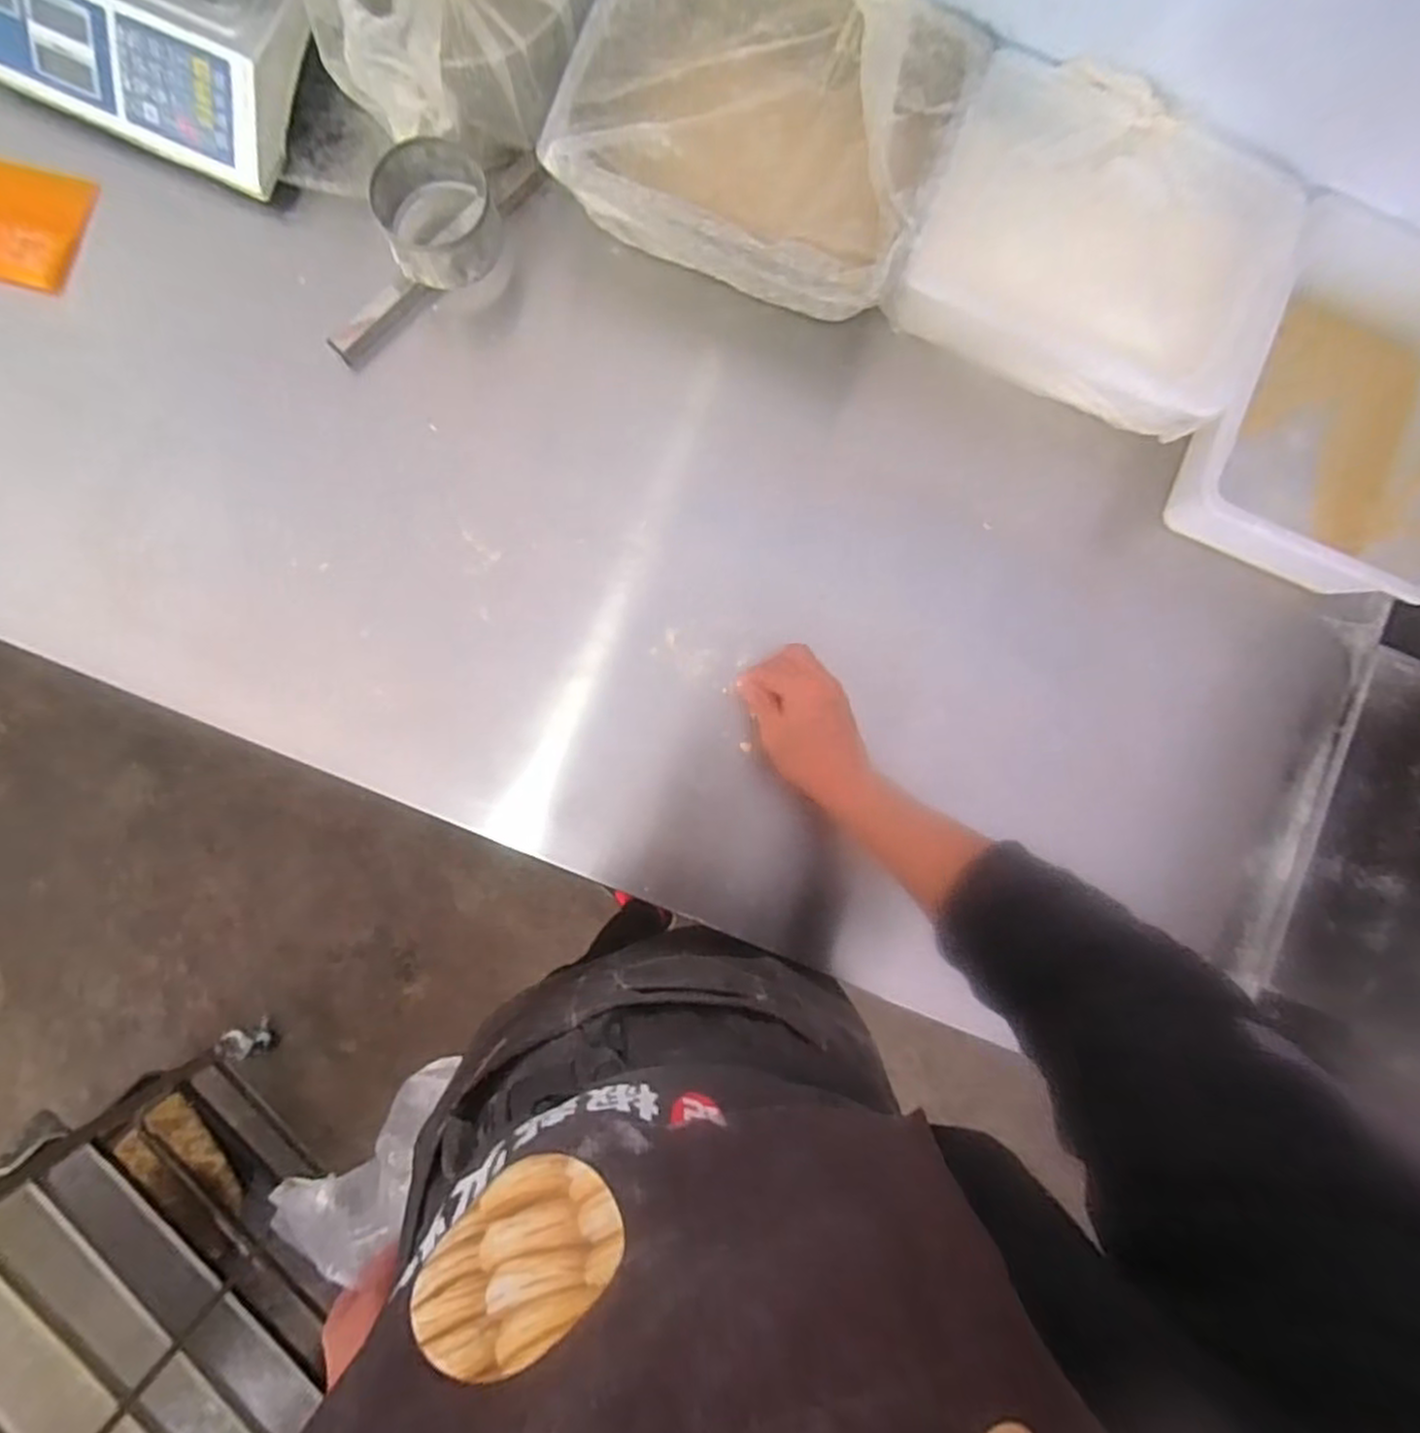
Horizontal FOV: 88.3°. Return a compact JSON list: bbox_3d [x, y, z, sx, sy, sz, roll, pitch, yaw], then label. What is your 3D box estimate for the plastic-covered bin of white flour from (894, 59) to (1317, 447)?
[{"bbox_3d":[0.349,-0.424,0.681,0.317,0.116,0.246,20,86,-1],"label":"plastic-covered bin of white flour"}]

